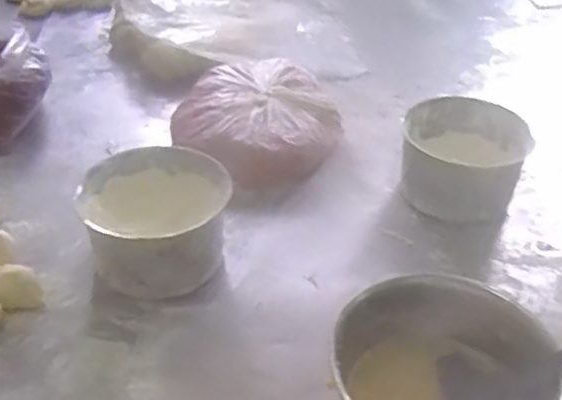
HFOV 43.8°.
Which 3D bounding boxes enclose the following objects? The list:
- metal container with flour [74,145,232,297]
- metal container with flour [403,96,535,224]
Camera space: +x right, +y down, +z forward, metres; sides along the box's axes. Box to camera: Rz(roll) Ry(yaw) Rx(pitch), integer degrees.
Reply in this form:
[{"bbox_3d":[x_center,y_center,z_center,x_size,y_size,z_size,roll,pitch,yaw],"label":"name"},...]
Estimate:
[{"bbox_3d":[-0.126,0.023,0.722,0.142,0.085,0.141,1,38,-1],"label":"metal container with flour"},{"bbox_3d":[0.212,-0.038,0.836,0.143,0.100,0.144,17,41,18],"label":"metal container with flour"}]

